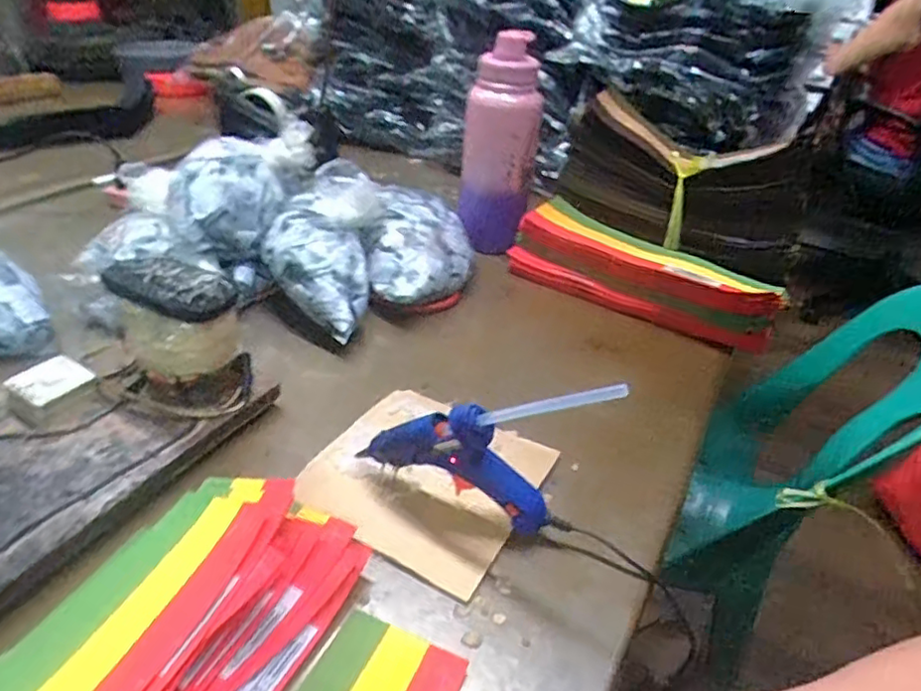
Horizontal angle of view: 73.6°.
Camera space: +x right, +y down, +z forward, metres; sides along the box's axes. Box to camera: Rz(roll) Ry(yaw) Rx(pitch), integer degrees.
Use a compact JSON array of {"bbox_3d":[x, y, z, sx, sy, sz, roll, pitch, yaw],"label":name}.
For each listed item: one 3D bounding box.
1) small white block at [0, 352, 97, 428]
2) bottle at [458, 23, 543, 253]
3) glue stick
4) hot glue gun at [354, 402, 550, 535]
[{"bbox_3d":[-0.313,0.034,0.472,0.044,0.026,0.051,23,38,24],"label":"small white block"},{"bbox_3d":[0.048,-0.244,0.764,0.088,0.246,0.089,9,35,6],"label":"bottle"},{"bbox_3d":[0.052,0.036,0.369,0.100,0.009,0.005,-16,20,36],"label":"glue stick"},{"bbox_3d":[-0.005,0.077,0.427,0.136,0.097,0.023,14,35,12],"label":"hot glue gun"}]

